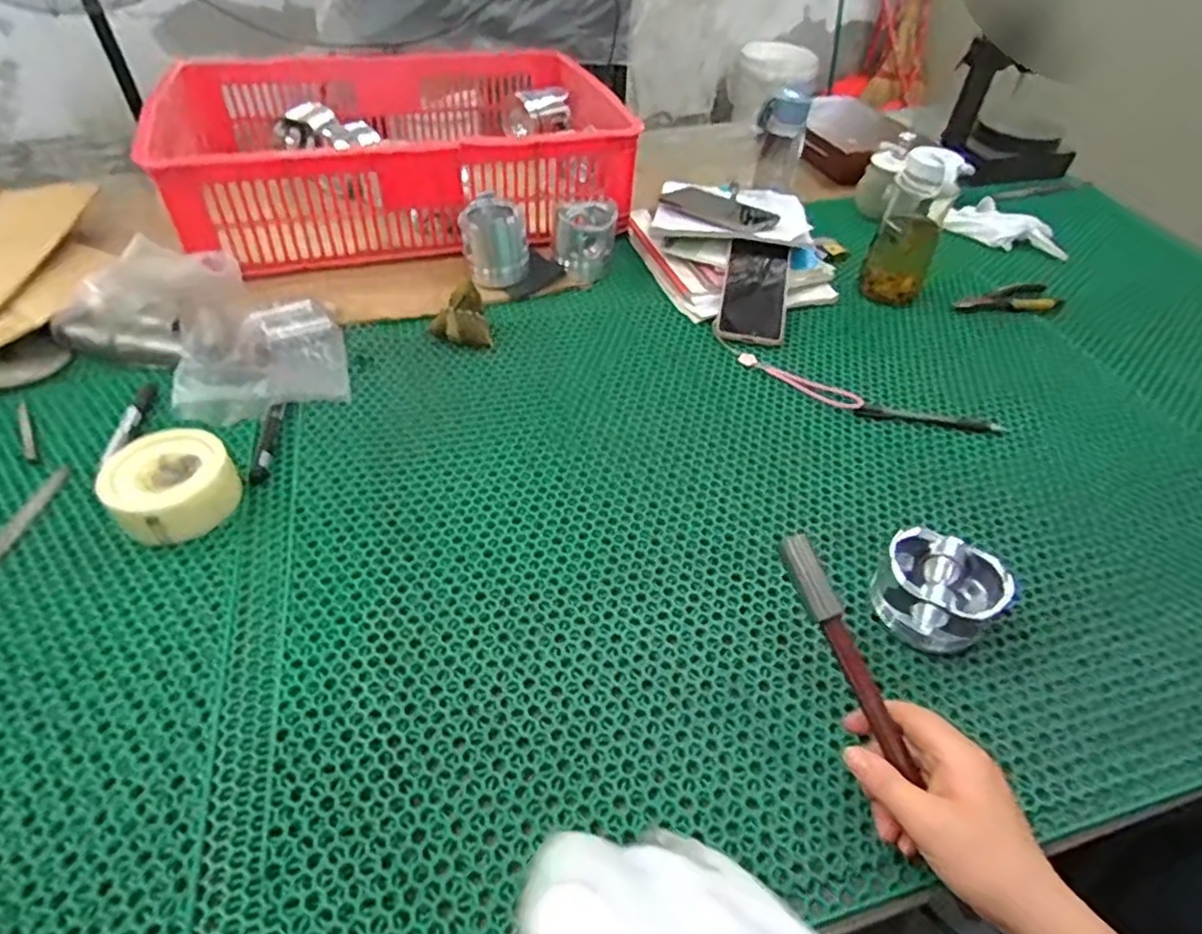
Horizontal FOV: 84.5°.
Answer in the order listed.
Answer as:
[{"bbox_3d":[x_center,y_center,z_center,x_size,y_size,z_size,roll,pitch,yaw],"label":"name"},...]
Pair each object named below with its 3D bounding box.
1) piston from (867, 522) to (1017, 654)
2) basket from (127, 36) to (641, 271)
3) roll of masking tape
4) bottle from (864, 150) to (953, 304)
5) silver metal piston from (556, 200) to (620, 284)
[{"bbox_3d":[0.266,0.096,0.517,0.093,0.056,0.090,28,51,23],"label":"piston"},{"bbox_3d":[-0.290,-0.470,0.989,0.587,0.157,0.442,-13,46,-14],"label":"basket"},{"bbox_3d":[-0.366,0.016,0.571,0.096,0.056,0.096,1,45,-1],"label":"roll of masking tape"},{"bbox_3d":[0.393,-0.307,0.839,0.076,0.184,0.094,18,47,14],"label":"bottle"},{"bbox_3d":[-0.021,-0.301,0.889,0.081,0.080,0.090,3,45,0],"label":"silver metal piston"}]

